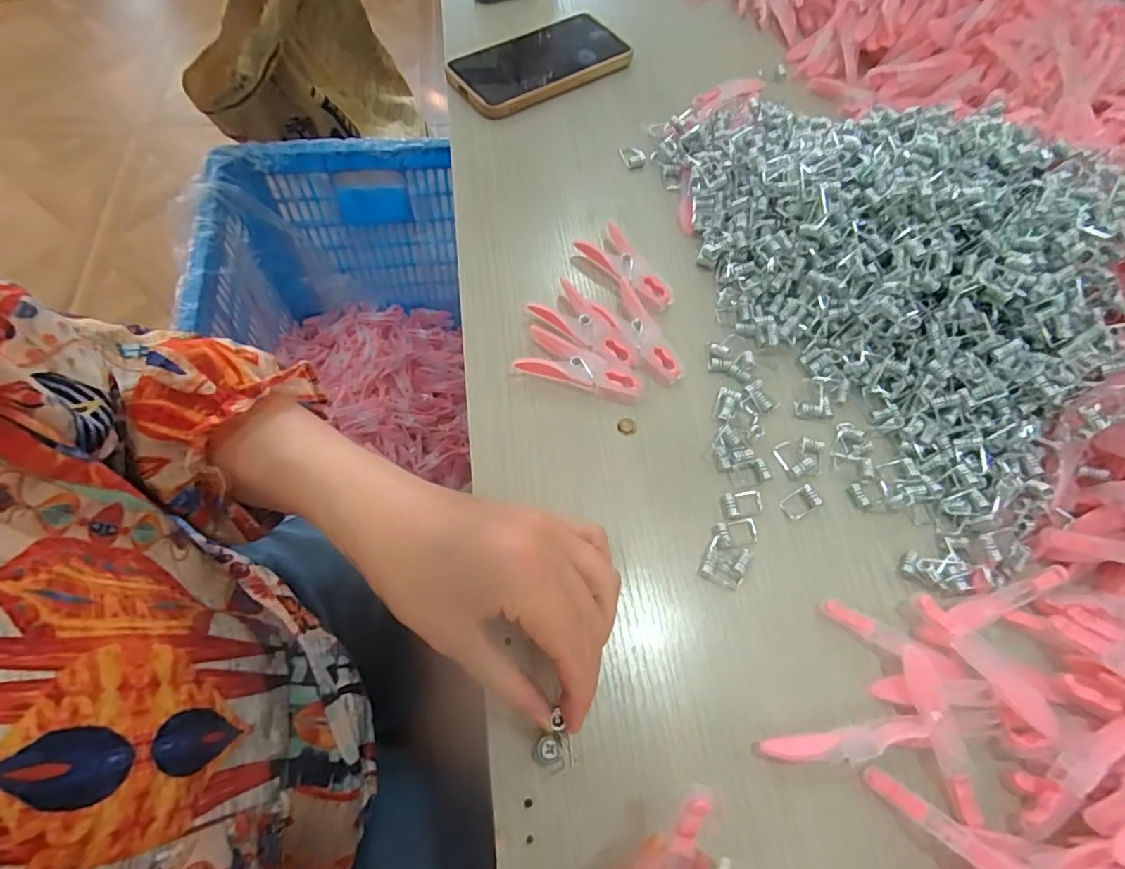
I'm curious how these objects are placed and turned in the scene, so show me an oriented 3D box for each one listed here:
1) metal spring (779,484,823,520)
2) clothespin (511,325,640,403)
[{"bbox_3d":[0.138,0.039,0.321,0.022,0.005,0.014,-27,69,-17],"label":"metal spring"},{"bbox_3d":[0.012,-0.045,0.345,0.076,0.014,0.032,17,64,4],"label":"clothespin"}]

